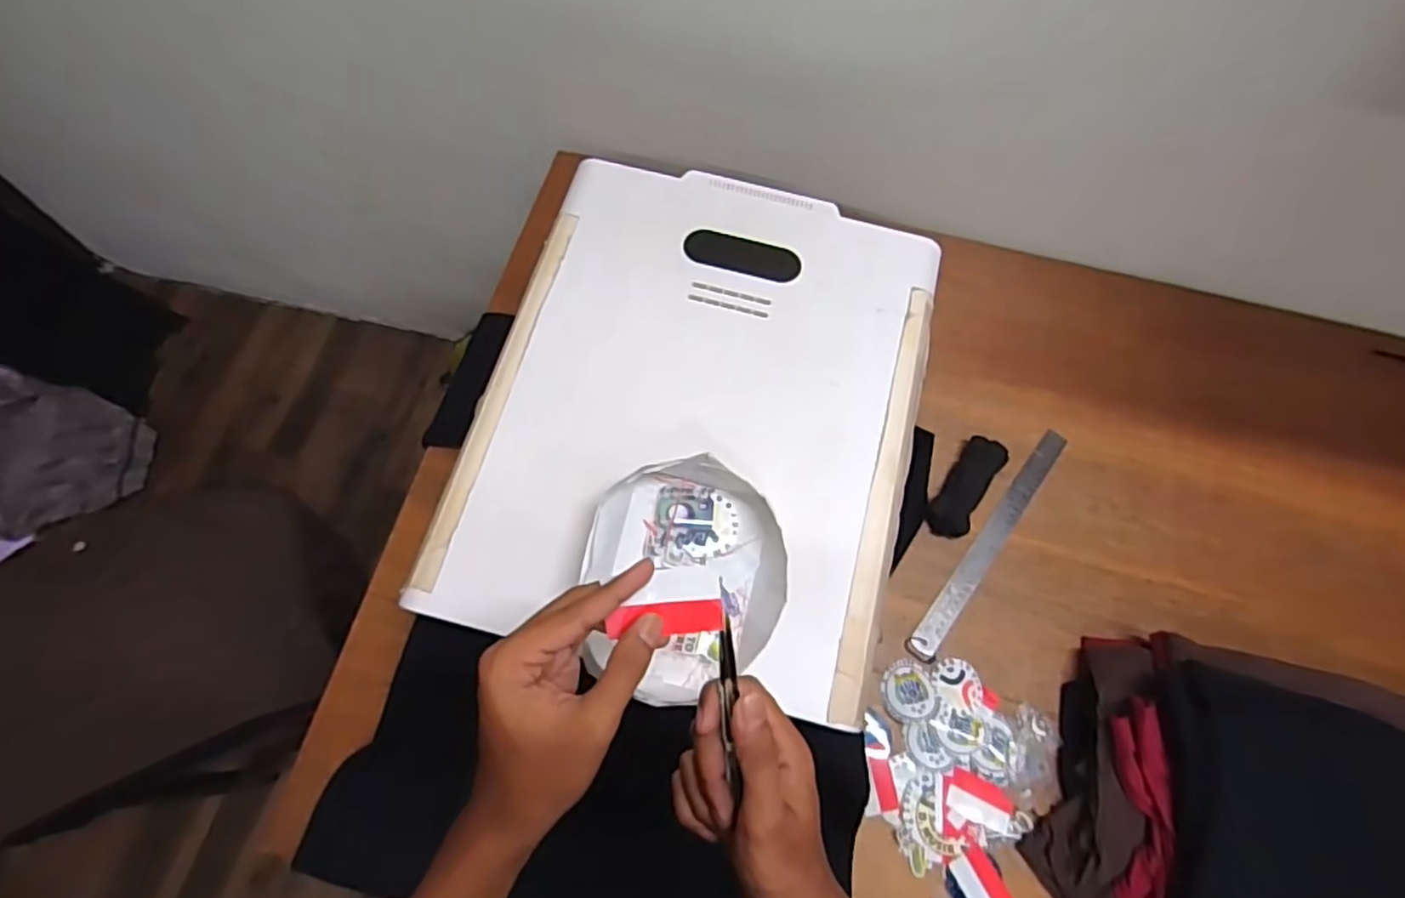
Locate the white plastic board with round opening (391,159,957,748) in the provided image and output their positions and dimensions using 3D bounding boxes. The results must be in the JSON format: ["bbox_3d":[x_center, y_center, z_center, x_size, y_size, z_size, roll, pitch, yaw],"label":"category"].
[{"bbox_3d":[0.001,-0.048,0.652,0.398,0.011,0.493,14,70,4],"label":"white plastic board with round opening"}]

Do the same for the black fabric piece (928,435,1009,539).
[{"bbox_3d":[0.305,0.044,0.788,0.045,0.029,0.125,34,70,9],"label":"black fabric piece"}]

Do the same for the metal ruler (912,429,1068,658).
[{"bbox_3d":[0.332,0.100,0.784,0.029,0.008,0.318,34,73,19],"label":"metal ruler"}]

